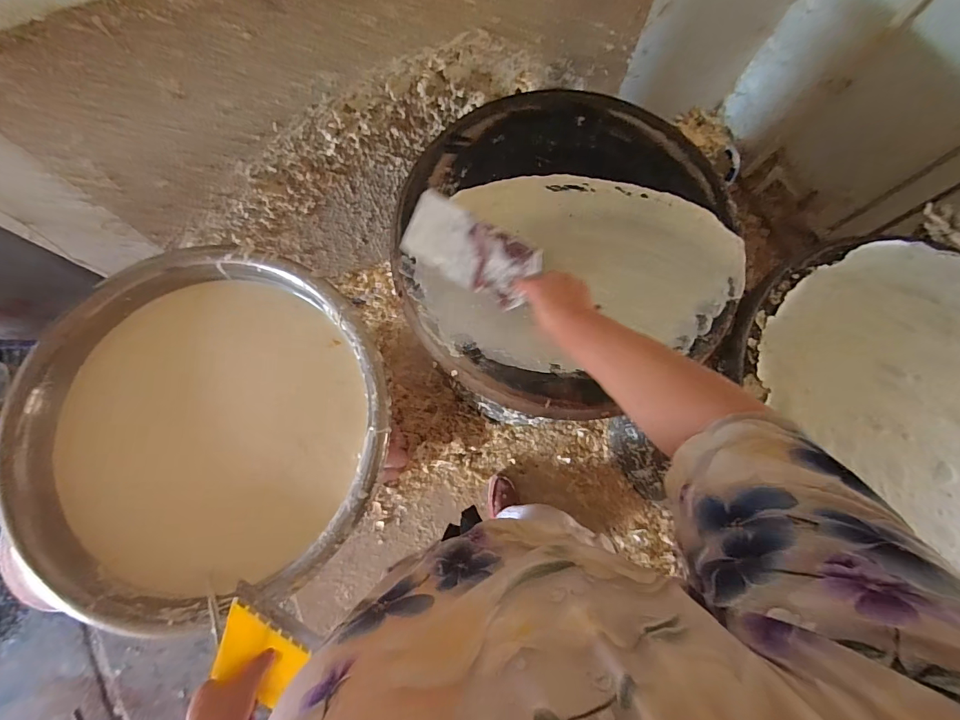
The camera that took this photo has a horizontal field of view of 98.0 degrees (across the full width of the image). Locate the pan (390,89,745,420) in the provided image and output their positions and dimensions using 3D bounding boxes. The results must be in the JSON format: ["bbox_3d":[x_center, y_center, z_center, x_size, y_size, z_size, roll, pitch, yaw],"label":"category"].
[{"bbox_3d":[0.131,-0.190,0.680,0.522,0.078,0.534,0,77,-2],"label":"pan"}]

